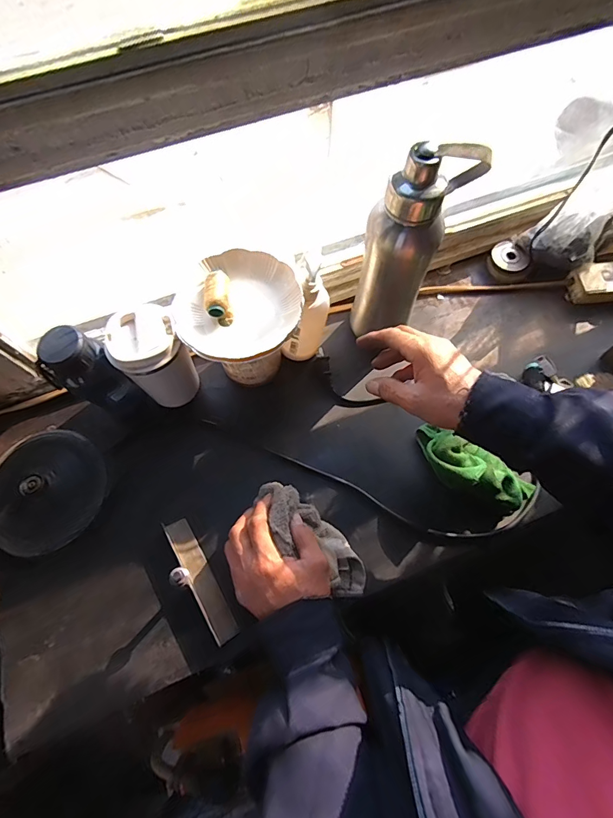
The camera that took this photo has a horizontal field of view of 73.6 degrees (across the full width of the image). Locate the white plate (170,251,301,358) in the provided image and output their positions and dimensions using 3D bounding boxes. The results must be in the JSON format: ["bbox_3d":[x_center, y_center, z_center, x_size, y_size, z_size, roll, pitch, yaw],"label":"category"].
[{"bbox_3d":[-0.079,-0.118,0.477,0.141,0.027,0.136,0,71,0],"label":"white plate"}]

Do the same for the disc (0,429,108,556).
[{"bbox_3d":[-0.316,0.094,0.486,0.139,0.027,0.139,0,71,0],"label":"disc"}]

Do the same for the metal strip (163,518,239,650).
[{"bbox_3d":[-0.124,0.194,0.470,0.028,0.024,0.146,-31,73,-10],"label":"metal strip"}]

